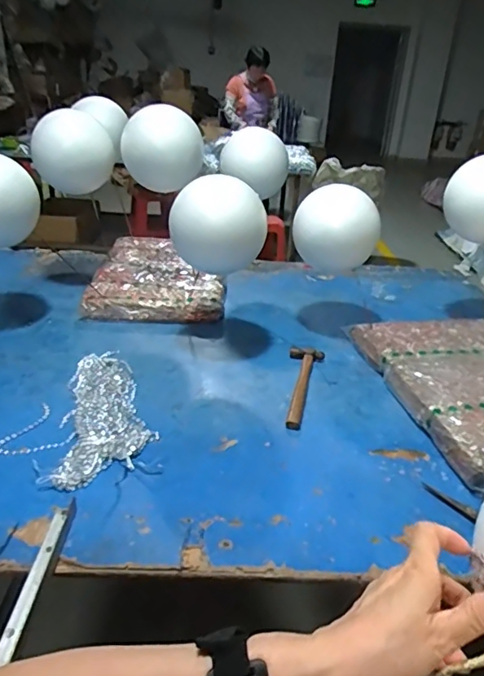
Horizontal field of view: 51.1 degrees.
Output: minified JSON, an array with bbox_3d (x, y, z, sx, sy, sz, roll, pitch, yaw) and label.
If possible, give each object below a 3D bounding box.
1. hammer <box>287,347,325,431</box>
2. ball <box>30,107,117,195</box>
[{"bbox_3d":[0.117,0.094,1.026,0.071,0.024,0.276,9,28,10],"label":"hammer"},{"bbox_3d":[-0.429,-0.469,1.303,0.189,0.213,0.200,-3,28,-12],"label":"ball"}]

